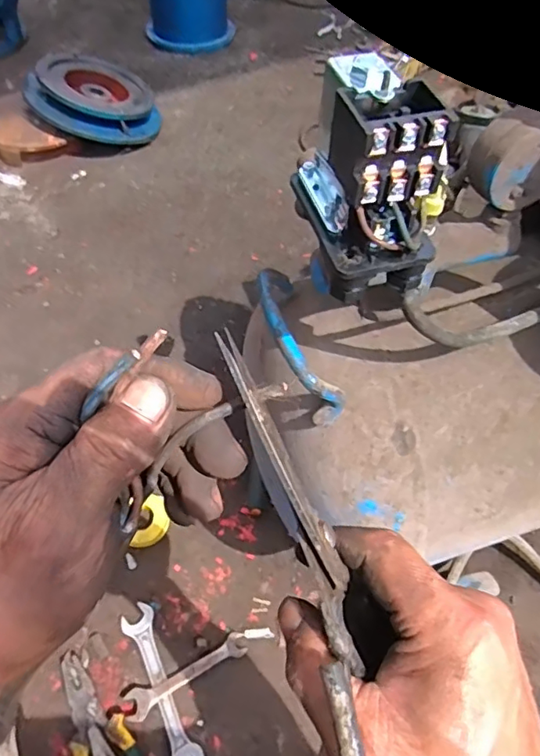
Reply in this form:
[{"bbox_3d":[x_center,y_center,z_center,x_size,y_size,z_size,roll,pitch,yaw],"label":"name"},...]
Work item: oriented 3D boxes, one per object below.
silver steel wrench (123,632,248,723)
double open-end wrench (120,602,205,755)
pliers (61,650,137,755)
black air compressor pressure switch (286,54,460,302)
[{"bbox_3d":[-0.096,0.345,0.649,0.145,0.014,0.030,-26,57,-18],"label":"silver steel wrench"},{"bbox_3d":[-0.127,0.355,0.644,0.038,0.013,0.192,-22,56,-15],"label":"double open-end wrench"},{"bbox_3d":[-0.186,0.393,0.604,0.067,0.022,0.194,-27,58,-18],"label":"pliers"},{"bbox_3d":[0.053,-0.112,0.303,0.060,0.105,0.086,-10,54,-7],"label":"black air compressor pressure switch"}]

